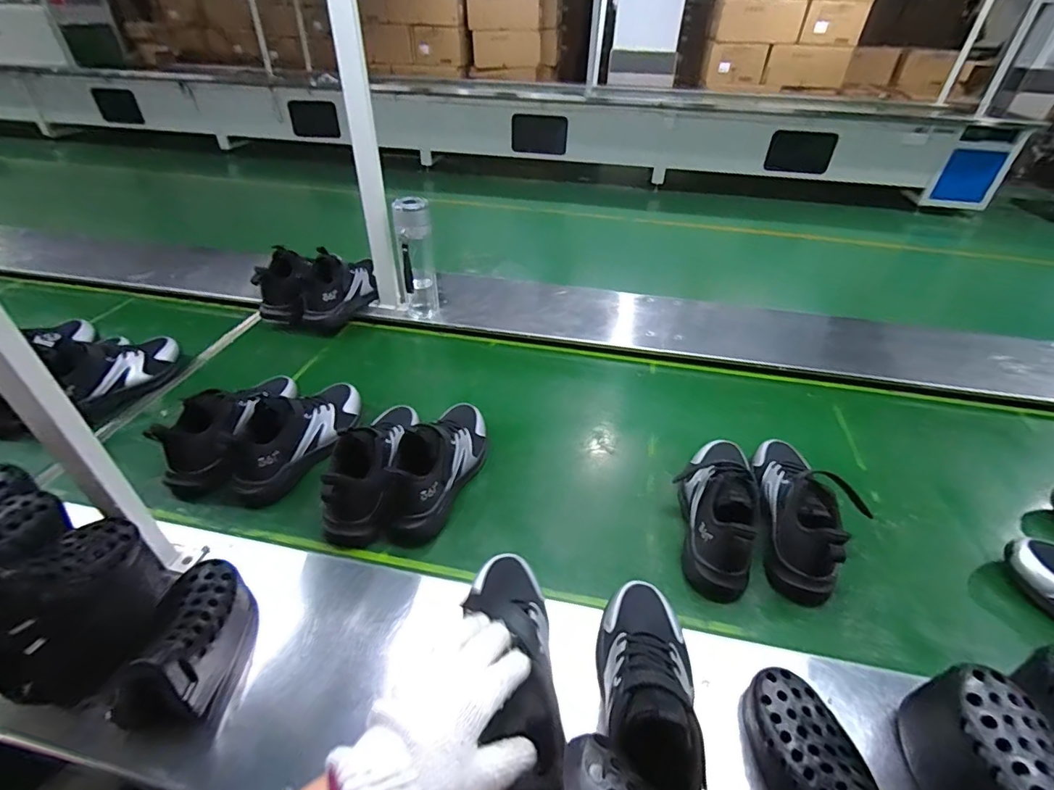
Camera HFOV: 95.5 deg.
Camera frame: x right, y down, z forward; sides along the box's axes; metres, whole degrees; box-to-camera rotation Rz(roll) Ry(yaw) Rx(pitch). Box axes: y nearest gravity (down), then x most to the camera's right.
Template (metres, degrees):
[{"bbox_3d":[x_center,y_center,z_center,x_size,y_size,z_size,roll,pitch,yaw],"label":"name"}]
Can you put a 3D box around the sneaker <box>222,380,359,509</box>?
[{"bbox_3d":[-0.348,0.052,0.730,0.079,0.113,0.237,17,41,19],"label":"sneaker"}]

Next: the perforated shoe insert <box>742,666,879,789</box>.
[{"bbox_3d":[0.239,0.304,0.396,0.074,0.079,0.138,-7,39,-10],"label":"perforated shoe insert"}]

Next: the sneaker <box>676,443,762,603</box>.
[{"bbox_3d":[0.258,0.136,0.635,0.087,0.107,0.234,9,39,10],"label":"sneaker"}]

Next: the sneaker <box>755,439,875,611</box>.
[{"bbox_3d":[0.359,0.141,0.631,0.088,0.105,0.229,9,39,10],"label":"sneaker"}]

